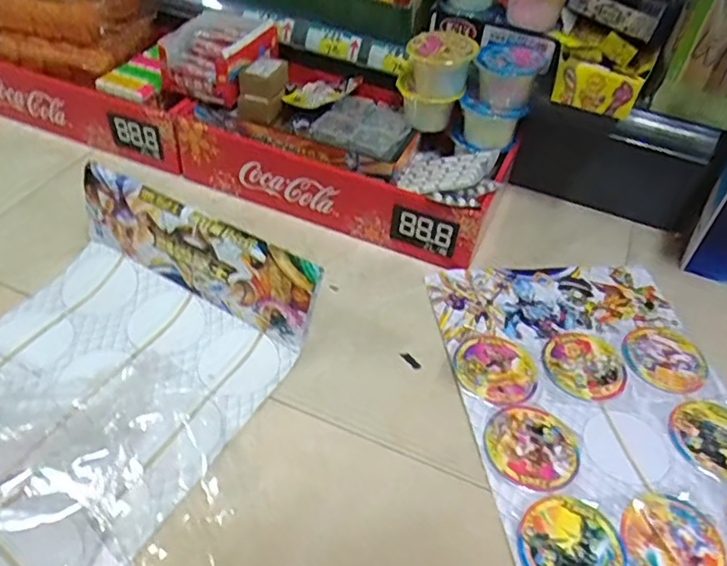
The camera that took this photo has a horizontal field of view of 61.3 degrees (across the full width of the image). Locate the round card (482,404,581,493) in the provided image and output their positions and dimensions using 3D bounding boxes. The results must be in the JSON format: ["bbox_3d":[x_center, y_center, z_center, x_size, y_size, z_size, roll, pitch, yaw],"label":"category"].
[{"bbox_3d":[0.175,0.169,0.637,0.093,0.006,0.098,6,44,-6],"label":"round card"}]

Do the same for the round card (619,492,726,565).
[{"bbox_3d":[0.289,0.246,0.576,0.093,0.006,0.092,4,52,-5],"label":"round card"}]

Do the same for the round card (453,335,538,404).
[{"bbox_3d":[0.153,0.098,0.707,0.092,0.004,0.093,6,46,-6],"label":"round card"}]

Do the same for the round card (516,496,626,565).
[{"bbox_3d":[0.192,0.244,0.565,0.093,0.006,0.092,3,46,-3],"label":"round card"}]

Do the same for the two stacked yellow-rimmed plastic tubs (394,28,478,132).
[{"bbox_3d":[0.100,-0.281,0.855,0.093,0.123,0.090,17,46,9],"label":"two stacked yellow-rimmed plastic tubs"}]

